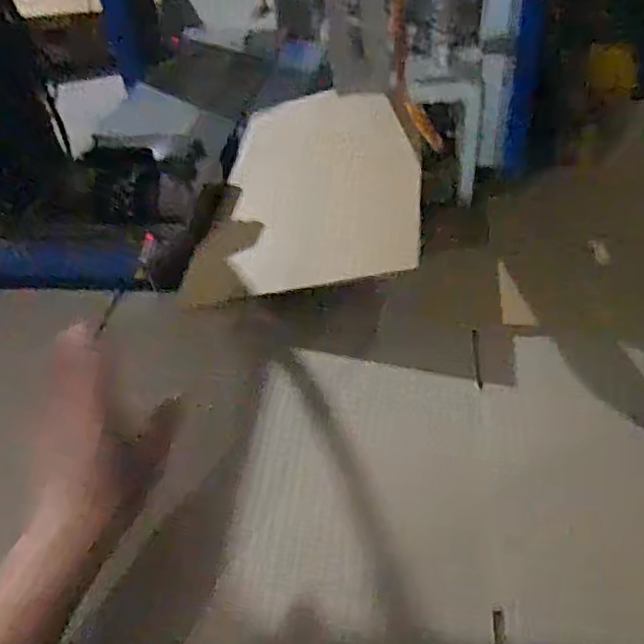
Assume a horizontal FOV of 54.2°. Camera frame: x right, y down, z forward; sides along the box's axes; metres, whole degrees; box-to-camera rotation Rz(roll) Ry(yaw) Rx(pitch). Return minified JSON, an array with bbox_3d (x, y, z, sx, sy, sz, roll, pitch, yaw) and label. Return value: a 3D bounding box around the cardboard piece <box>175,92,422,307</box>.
[{"bbox_3d":[-0.005,-0.154,0.687,0.218,0.014,0.358,-1,48,10],"label":"cardboard piece"}]

